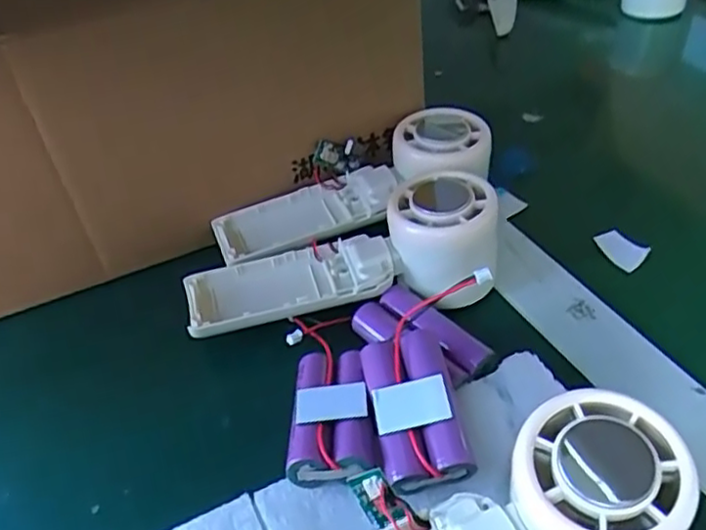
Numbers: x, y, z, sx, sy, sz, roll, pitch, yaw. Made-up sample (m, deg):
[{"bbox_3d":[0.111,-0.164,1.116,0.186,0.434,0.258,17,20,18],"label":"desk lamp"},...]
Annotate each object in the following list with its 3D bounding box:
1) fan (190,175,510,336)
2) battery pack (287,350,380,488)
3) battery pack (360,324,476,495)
[{"bbox_3d":[-0.005,-0.004,0.344,0.159,0.049,0.053,-11,41,-10],"label":"fan"},{"bbox_3d":[-0.008,0.063,0.295,0.035,0.015,0.067,-1,40,2],"label":"battery pack"},{"bbox_3d":[0.026,0.057,0.283,0.036,0.018,0.068,-8,40,-6],"label":"battery pack"}]

